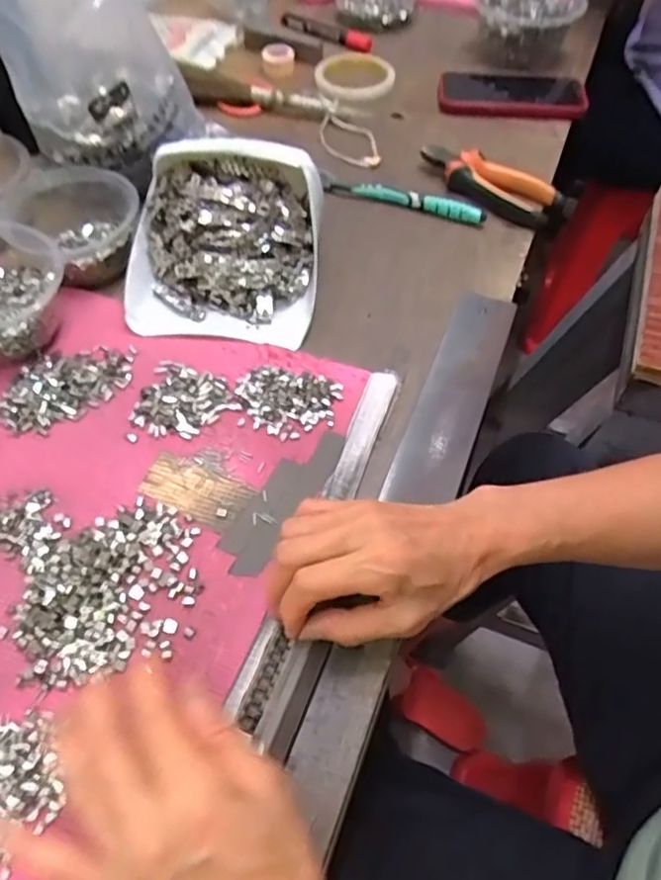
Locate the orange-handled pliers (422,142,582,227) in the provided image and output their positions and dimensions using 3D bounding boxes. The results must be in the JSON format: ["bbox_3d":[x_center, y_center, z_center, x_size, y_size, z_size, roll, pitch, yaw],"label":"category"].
[{"bbox_3d":[0.161,-0.253,0.628,0.159,0.030,0.054,23,57,16],"label":"orange-handled pliers"}]

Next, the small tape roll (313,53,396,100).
[{"bbox_3d":[0.028,-0.454,0.786,0.093,0.020,0.095,0,54,0],"label":"small tape roll"}]

